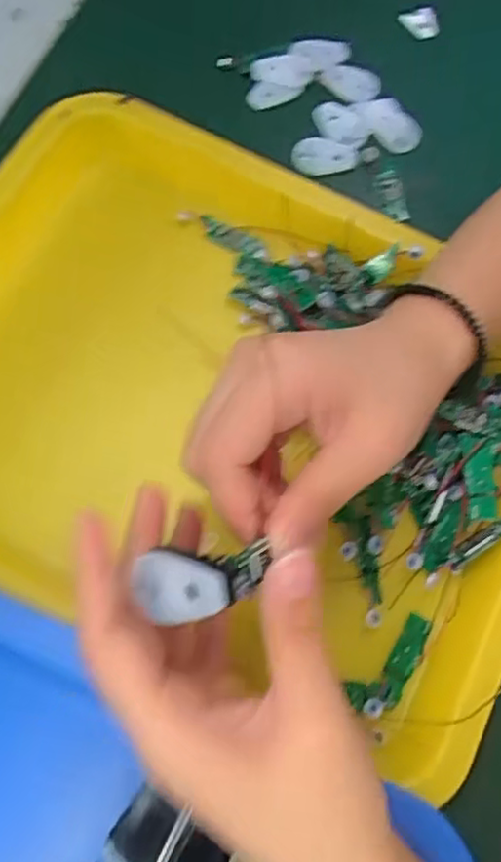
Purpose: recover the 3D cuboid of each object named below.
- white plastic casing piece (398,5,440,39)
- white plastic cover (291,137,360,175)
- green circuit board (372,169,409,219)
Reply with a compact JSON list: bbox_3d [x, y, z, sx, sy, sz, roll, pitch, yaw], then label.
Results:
[{"bbox_3d":[0.111,-0.268,0.434,0.027,0.020,0.007,16,71,3],"label":"white plastic casing piece"},{"bbox_3d":[0.045,-0.166,0.397,0.038,0.010,0.021,-5,71,-4],"label":"white plastic cover"},{"bbox_3d":[0.083,-0.139,0.393,0.014,0.007,0.032,-17,73,-8],"label":"green circuit board"}]

